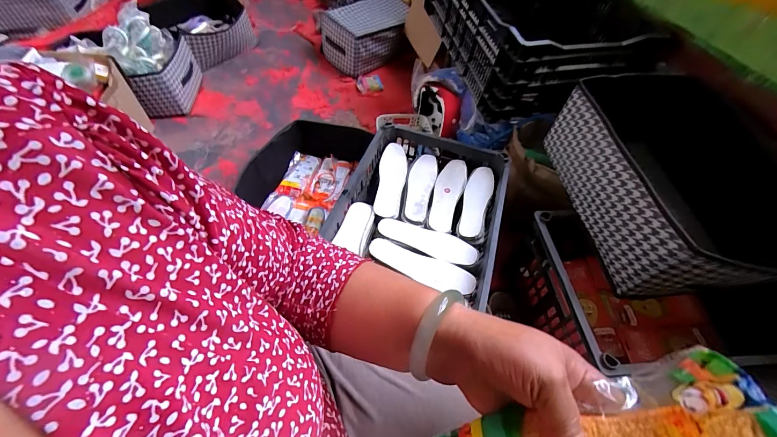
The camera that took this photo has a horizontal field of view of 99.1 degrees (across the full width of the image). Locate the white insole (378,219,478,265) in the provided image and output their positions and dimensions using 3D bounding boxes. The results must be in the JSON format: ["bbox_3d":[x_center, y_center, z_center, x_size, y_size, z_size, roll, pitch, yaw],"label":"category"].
[{"bbox_3d":[0.083,0.046,0.729,0.219,0.015,0.068,19,53,12],"label":"white insole"}]

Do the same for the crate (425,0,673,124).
[{"bbox_3d":[0.408,-0.573,0.951,0.463,0.245,0.581,-9,52,-9],"label":"crate"}]

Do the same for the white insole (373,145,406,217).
[{"bbox_3d":[0.007,-0.099,0.823,0.068,0.019,0.224,7,52,3],"label":"white insole"}]

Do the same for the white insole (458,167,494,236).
[{"bbox_3d":[0.209,-0.045,0.792,0.062,0.014,0.209,14,54,18],"label":"white insole"}]

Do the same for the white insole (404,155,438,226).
[{"bbox_3d":[0.076,-0.078,0.821,0.065,0.015,0.221,13,52,8],"label":"white insole"}]

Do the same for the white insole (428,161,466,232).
[{"bbox_3d":[0.143,-0.059,0.813,0.066,0.014,0.219,13,56,17],"label":"white insole"}]

